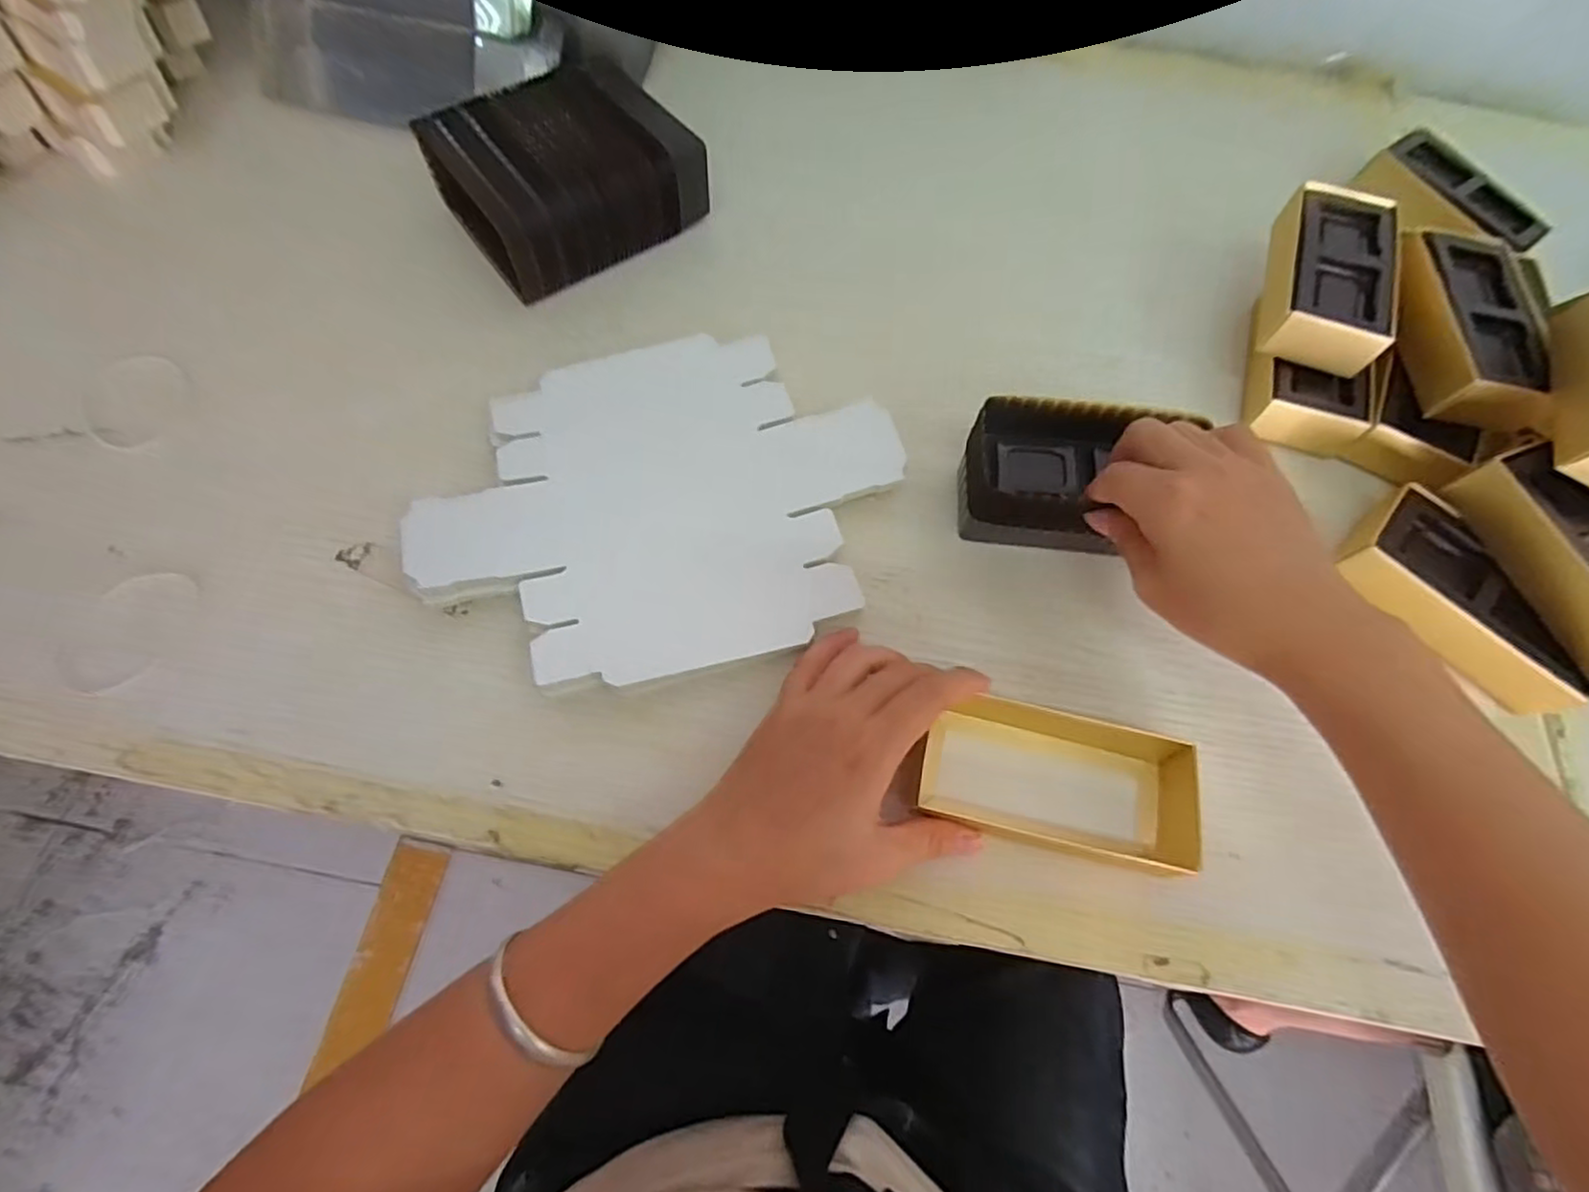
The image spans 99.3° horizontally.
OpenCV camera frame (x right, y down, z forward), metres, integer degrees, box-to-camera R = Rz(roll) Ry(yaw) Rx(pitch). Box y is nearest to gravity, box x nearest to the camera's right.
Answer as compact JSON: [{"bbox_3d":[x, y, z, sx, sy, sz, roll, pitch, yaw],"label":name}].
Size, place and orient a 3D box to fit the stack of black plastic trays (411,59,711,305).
[{"bbox_3d":[-0.140,-0.260,0.413,0.142,0.053,0.110,-36,74,-16],"label":"stack of black plastic trays"}]

